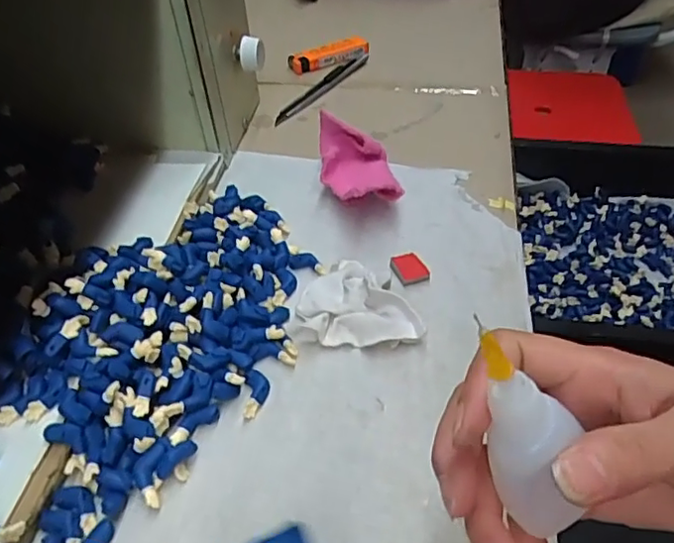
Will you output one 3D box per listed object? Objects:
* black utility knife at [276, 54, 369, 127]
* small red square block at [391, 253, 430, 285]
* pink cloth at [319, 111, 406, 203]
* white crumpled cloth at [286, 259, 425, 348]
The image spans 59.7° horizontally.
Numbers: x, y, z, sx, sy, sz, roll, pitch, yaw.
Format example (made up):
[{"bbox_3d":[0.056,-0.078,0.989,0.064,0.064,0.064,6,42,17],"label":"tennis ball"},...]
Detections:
[{"bbox_3d":[-0.012,-0.169,0.538,0.014,0.013,0.129,24,51,25],"label":"black utility knife"},{"bbox_3d":[0.046,-0.002,0.370,0.018,0.006,0.023,-15,46,-12],"label":"small red square block"},{"bbox_3d":[0.014,-0.074,0.424,0.049,0.044,0.087,-7,45,-4],"label":"pink cloth"},{"bbox_3d":[0.012,0.015,0.347,0.073,0.017,0.059,2,45,6],"label":"white crumpled cloth"}]

